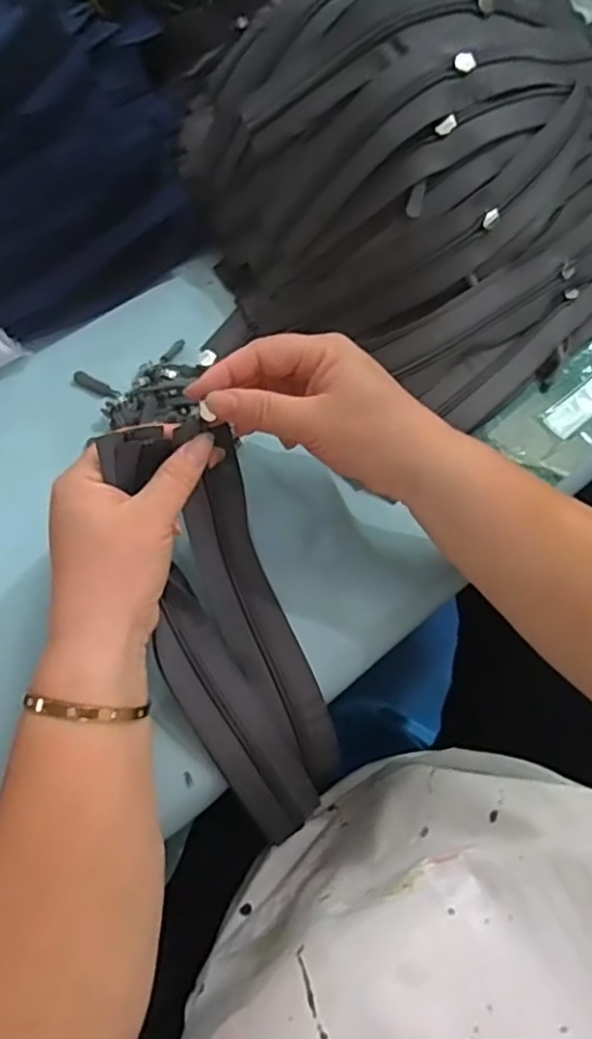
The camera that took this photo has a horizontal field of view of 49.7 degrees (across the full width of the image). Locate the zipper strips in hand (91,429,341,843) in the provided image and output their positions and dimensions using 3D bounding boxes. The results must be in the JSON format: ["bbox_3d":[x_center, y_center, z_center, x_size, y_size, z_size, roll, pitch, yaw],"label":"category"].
[{"bbox_3d":[-0.036,0.072,0.364,0.075,0.048,0.256,-19,98,-7],"label":"zipper strips in hand"}]

